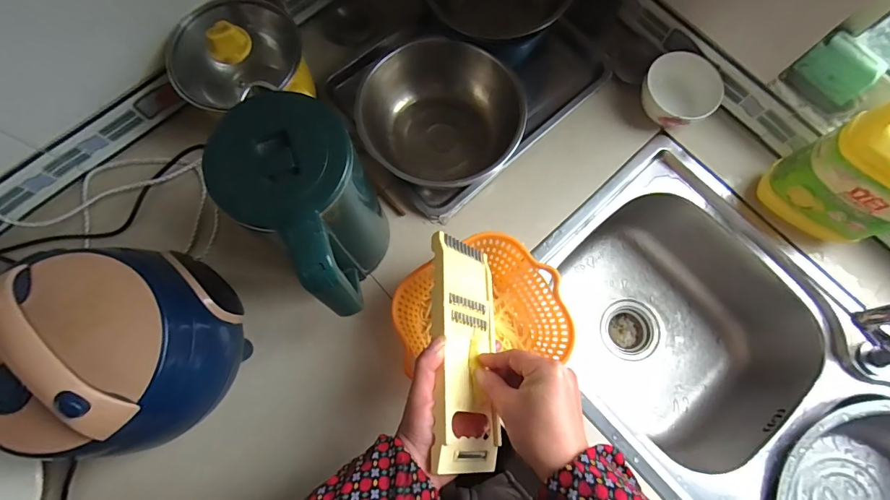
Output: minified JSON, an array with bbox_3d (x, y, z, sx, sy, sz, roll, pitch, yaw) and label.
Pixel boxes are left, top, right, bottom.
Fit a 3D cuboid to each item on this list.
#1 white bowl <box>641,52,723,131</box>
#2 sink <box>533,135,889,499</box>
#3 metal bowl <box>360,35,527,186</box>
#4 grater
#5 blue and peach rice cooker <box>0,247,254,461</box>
[{"bbox_3d":[0.344,-0.229,0.623,0.107,0.059,0.099,0,76,0],"label":"white bowl"},{"bbox_3d":[0.450,0.228,0.651,0.401,0.211,0.738,-42,80,-10],"label":"sink"},{"bbox_3d":[-0.004,-0.179,0.578,0.207,0.097,0.170,23,77,5],"label":"metal bowl"},{"bbox_3d":[0.024,0.100,0.446,0.010,0.089,0.238,-21,57,36],"label":"grater"},{"bbox_3d":[-0.340,0.102,0.442,0.179,0.182,0.195,10,76,2],"label":"blue and peach rice cooker"}]

